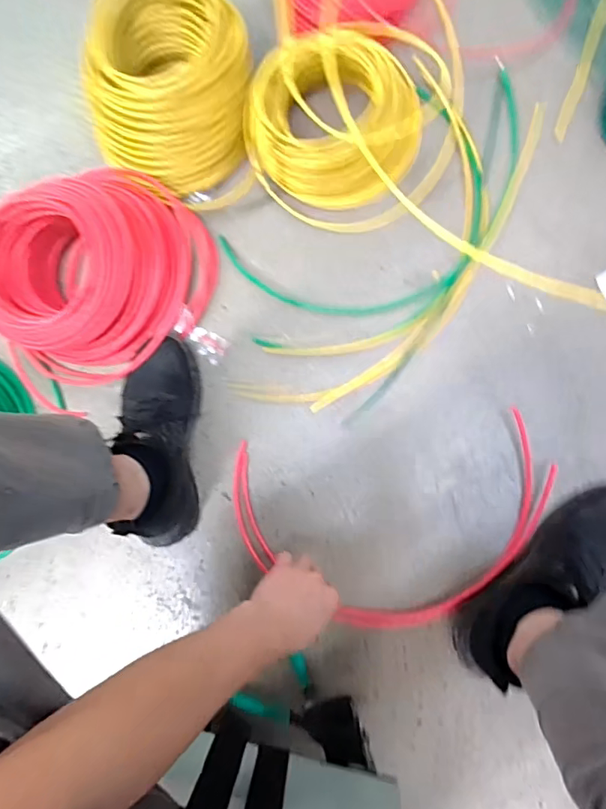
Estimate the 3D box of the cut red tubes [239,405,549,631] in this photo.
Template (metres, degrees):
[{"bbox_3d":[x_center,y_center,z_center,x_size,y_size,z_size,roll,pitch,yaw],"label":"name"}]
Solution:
[{"bbox_3d":[0.112,0.157,0.648,0.402,0.029,0.253,-8,85,7],"label":"cut red tubes"}]

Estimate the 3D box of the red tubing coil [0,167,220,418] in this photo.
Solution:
[{"bbox_3d":[-0.284,-0.173,0.687,0.314,0.122,0.254,-33,82,5],"label":"red tubing coil"}]

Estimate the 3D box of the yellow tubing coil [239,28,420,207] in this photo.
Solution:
[{"bbox_3d":[0.036,-0.372,0.664,0.214,0.099,0.189,28,90,9],"label":"yellow tubing coil"}]

